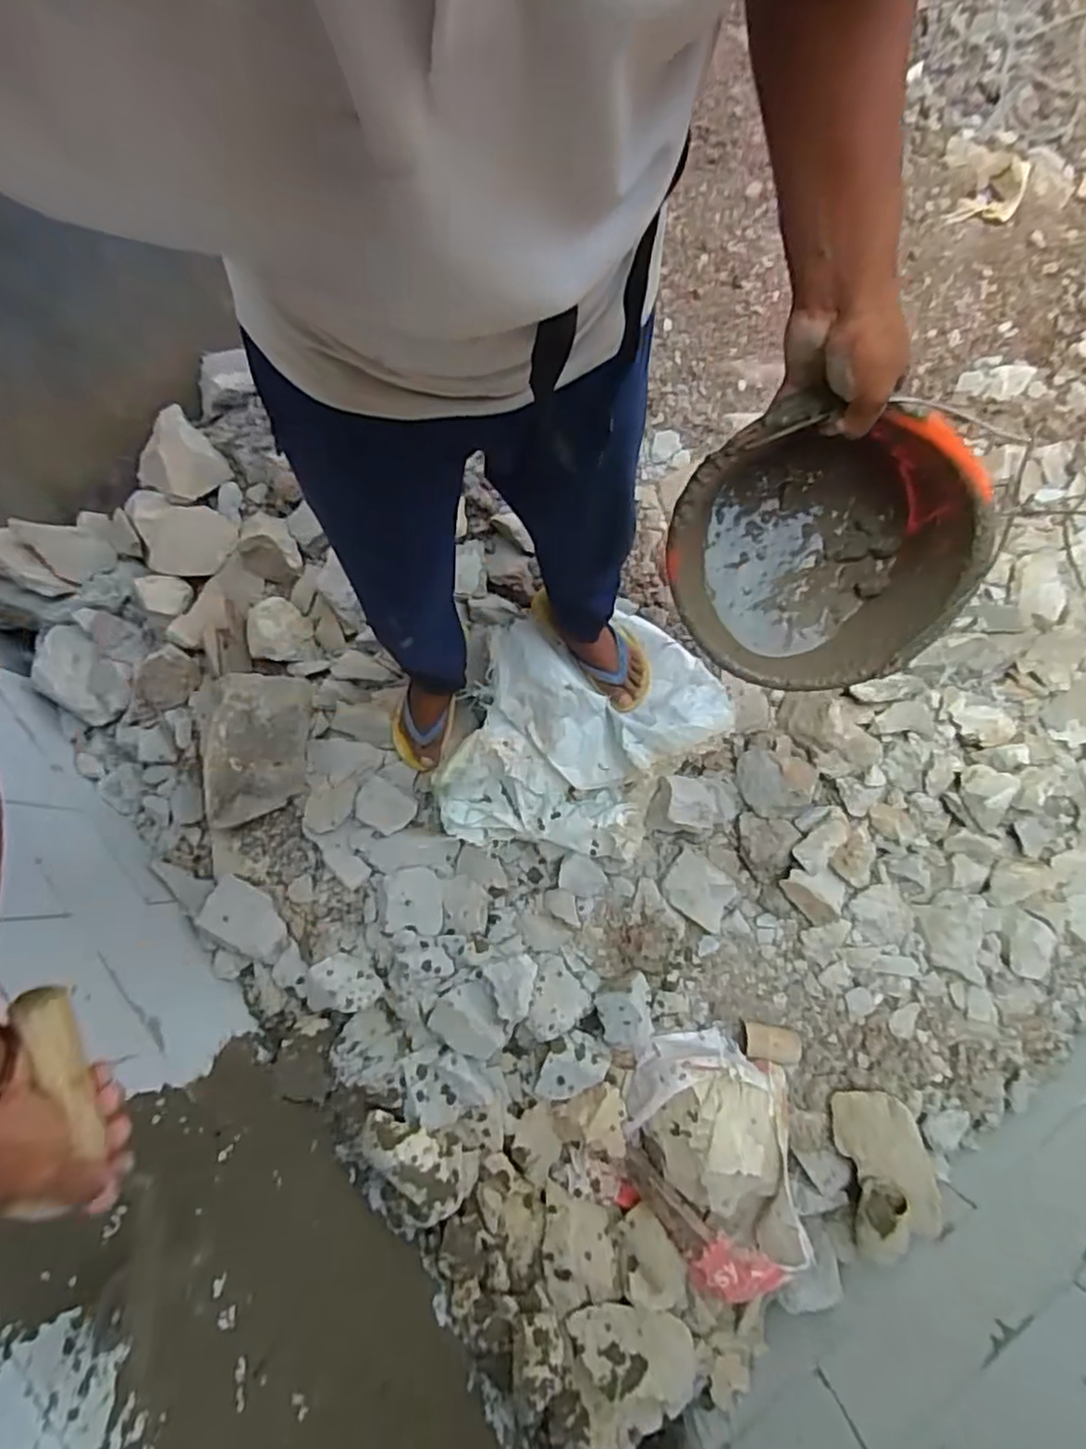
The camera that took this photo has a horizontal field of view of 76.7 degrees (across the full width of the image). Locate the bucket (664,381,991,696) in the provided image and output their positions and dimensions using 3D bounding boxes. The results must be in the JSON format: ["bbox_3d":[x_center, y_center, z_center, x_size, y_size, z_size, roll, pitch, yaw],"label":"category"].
[{"bbox_3d":[0.244,-0.177,0.622,0.236,0.238,0.180,39,38,-11],"label":"bucket"}]

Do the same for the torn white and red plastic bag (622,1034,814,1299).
[{"bbox_3d":[0.278,0.722,1.106,0.275,0.135,0.381,0,78,0],"label":"torn white and red plastic bag"}]

